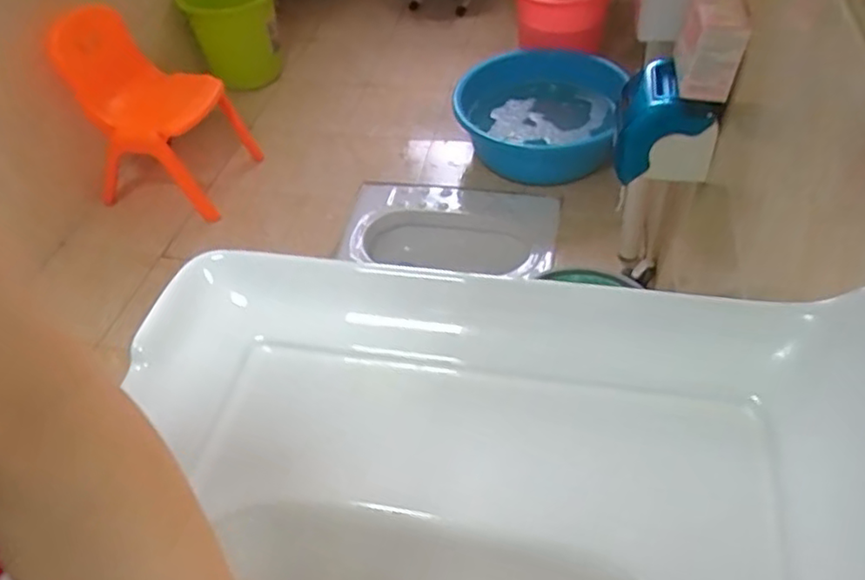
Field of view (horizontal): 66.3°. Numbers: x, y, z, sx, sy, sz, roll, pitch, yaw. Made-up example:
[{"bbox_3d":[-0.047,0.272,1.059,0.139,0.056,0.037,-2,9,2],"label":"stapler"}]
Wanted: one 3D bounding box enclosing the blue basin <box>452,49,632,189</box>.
[{"bbox_3d":[0.311,-0.495,1.873,0.459,0.237,0.459,-3,47,3],"label":"blue basin"}]

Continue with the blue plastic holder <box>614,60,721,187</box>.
[{"bbox_3d":[0.345,-0.237,1.003,0.129,0.192,0.114,8,48,12],"label":"blue plastic holder"}]

